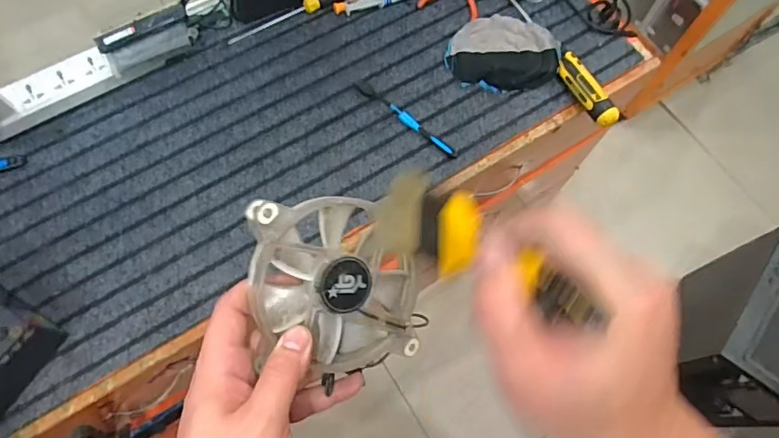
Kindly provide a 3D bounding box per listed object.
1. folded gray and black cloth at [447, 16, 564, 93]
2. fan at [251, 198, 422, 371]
[{"bbox_3d":[0.179,-0.264,0.823,0.166,0.031,0.132,14,69,3],"label":"folded gray and black cloth"},{"bbox_3d":[-0.036,0.046,0.366,0.119,0.022,0.121,-6,98,-29],"label":"fan"}]

